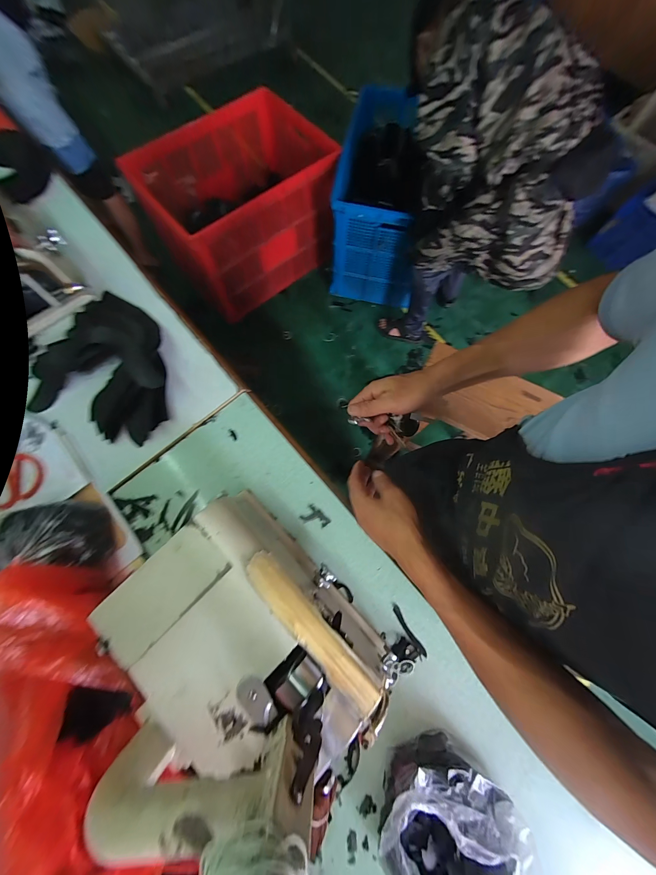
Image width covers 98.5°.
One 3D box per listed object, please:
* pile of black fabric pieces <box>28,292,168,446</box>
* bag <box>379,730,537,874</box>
[{"bbox_3d":[-0.464,-0.168,0.591,0.324,0.061,0.307,18,77,4],"label":"pile of black fabric pieces"},{"bbox_3d":[0.176,0.564,0.385,0.196,0.115,0.199,-14,77,-4],"label":"bag"}]

